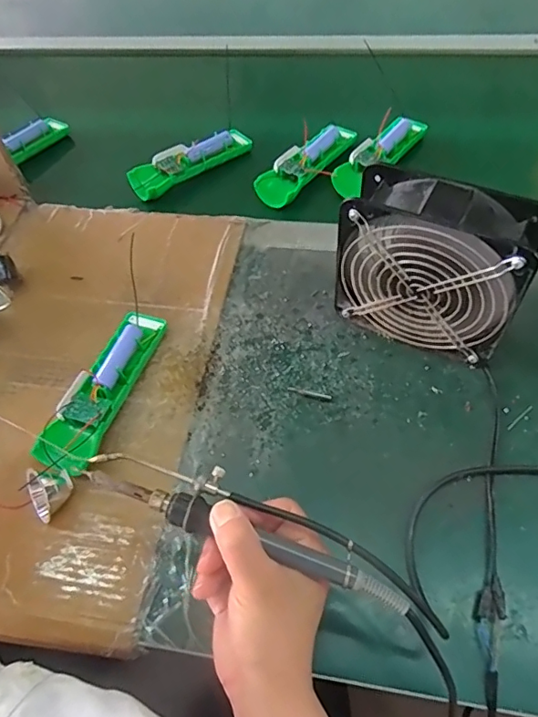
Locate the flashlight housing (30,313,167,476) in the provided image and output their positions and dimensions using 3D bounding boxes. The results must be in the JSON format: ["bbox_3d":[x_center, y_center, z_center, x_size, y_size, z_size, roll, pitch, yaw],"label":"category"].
[{"bbox_3d":[-0.145,0.025,0.460,0.040,0.029,0.164,16,60,15],"label":"flashlight housing"}]

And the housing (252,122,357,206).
[{"bbox_3d":[0.045,-0.245,0.639,0.048,0.030,0.161,30,64,23],"label":"housing"}]

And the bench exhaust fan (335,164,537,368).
[{"bbox_3d":[0.138,-0.074,0.443,0.154,0.152,0.062,24,62,20],"label":"bench exhaust fan"}]

